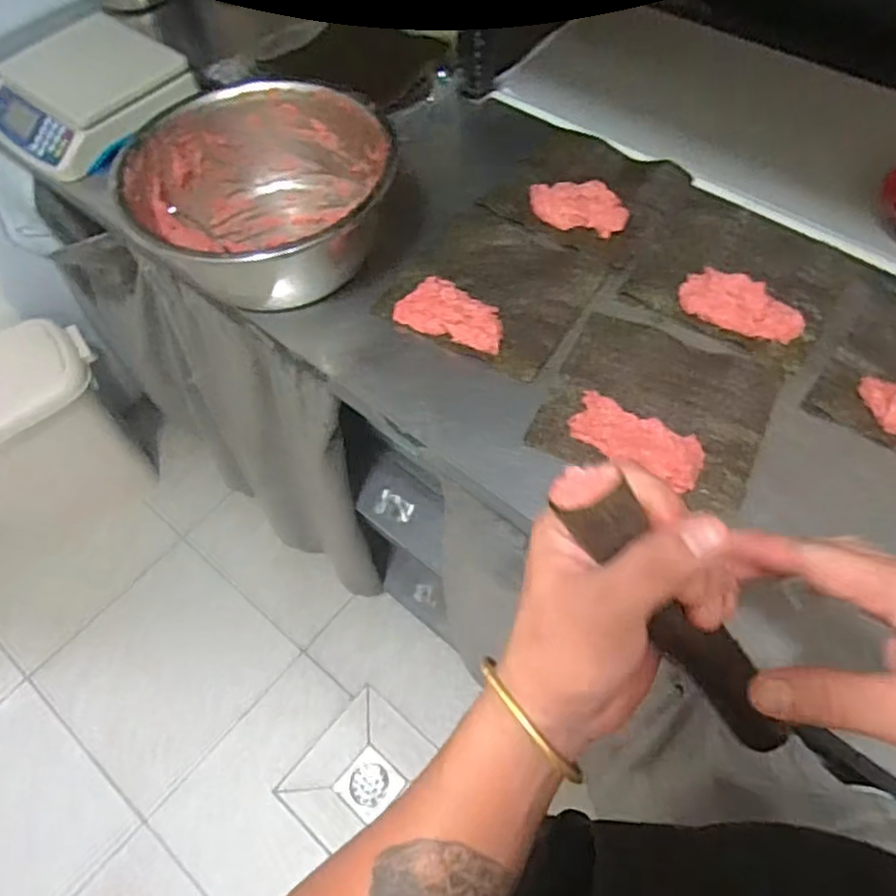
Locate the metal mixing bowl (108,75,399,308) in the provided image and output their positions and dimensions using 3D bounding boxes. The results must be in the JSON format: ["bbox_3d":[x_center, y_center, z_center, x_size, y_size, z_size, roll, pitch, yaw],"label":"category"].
[{"bbox_3d":[-0.195,-0.288,0.762,0.266,0.101,0.266,-2,58,3],"label":"metal mixing bowl"}]

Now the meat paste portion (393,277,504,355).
[{"bbox_3d":[0.005,-0.143,0.712,0.120,0.027,0.057,23,62,17],"label":"meat paste portion"}]

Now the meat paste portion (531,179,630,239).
[{"bbox_3d":[0.152,-0.284,0.787,0.111,0.022,0.062,8,59,9],"label":"meat paste portion"}]

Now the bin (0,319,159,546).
[{"bbox_3d":[-0.826,0.002,1.379,0.180,0.444,0.379,39,68,24],"label":"bin"}]

